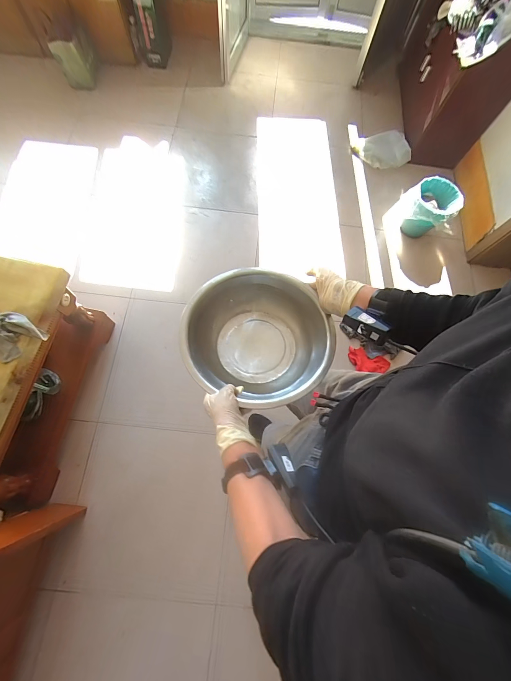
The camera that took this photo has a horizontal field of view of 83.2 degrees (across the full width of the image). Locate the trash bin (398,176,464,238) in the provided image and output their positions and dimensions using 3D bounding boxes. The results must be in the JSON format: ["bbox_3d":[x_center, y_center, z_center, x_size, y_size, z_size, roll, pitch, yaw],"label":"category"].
[{"bbox_3d":[0.912,-0.683,1.521,0.243,0.210,0.237,6,71,-1],"label":"trash bin"}]

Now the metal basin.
[{"bbox_3d":[-0.001,-0.013,0.618,0.284,0.094,0.291,1,71,-2],"label":"metal basin"}]

